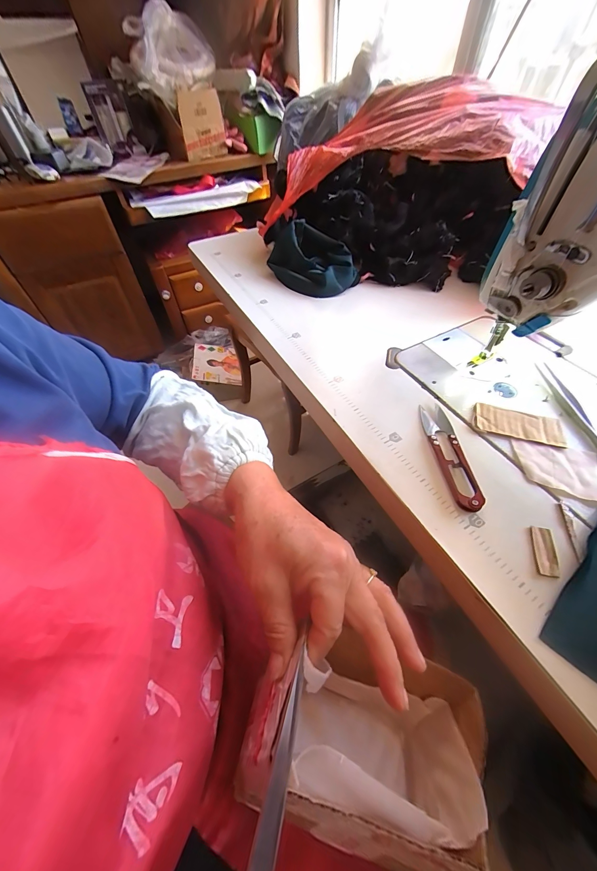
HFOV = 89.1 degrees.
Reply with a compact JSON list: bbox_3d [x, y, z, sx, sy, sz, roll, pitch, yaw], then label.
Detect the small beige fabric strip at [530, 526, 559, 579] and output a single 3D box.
[{"bbox_3d":[0.188,0.088,0.230,0.014,0.004,0.037,12,54,11],"label":"small beige fabric strip"}]

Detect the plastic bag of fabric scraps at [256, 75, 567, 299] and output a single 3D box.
[{"bbox_3d":[0.137,-0.385,0.487,0.376,0.195,0.264,-3,53,0],"label":"plastic bag of fabric scraps"}]

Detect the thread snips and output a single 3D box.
[{"bbox_3d":[0.142,0.015,0.285,0.026,0.010,0.117,-2,53,0],"label":"thread snips"}]

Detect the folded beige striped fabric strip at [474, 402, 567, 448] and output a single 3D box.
[{"bbox_3d":[0.221,-0.012,0.305,0.076,0.005,0.040,17,55,14],"label":"folded beige striped fabric strip"}]

